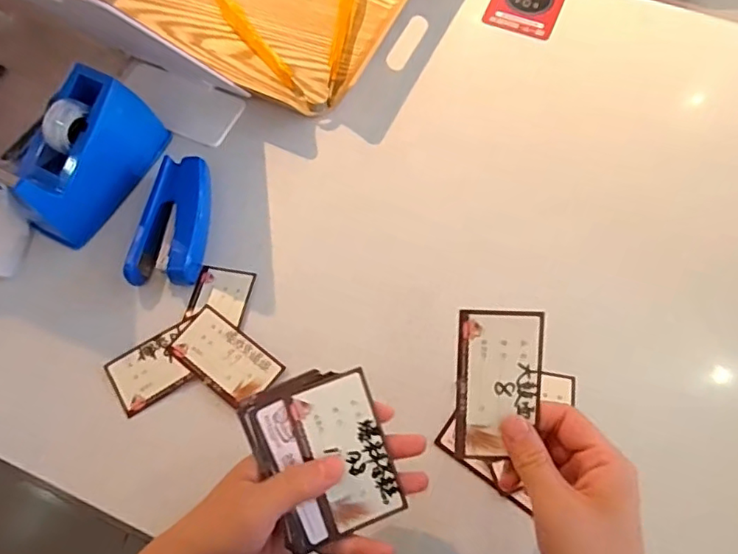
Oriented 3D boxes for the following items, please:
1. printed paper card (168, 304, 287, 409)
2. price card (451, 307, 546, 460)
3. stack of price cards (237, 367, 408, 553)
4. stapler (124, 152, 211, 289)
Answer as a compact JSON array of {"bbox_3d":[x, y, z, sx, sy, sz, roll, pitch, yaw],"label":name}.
[{"bbox_3d":[-0.116,0.066,0.447,0.086,0.004,0.049,36,70,15],"label":"printed paper card"},{"bbox_3d":[0.077,0.063,0.326,0.048,0.004,0.086,2,93,2],"label":"price card"},{"bbox_3d":[-0.027,0.102,0.321,0.073,0.005,0.089,-18,90,-12],"label":"stack of price cards"},{"bbox_3d":[-0.167,-0.048,0.482,0.051,0.026,0.117,6,66,3],"label":"stapler"}]

